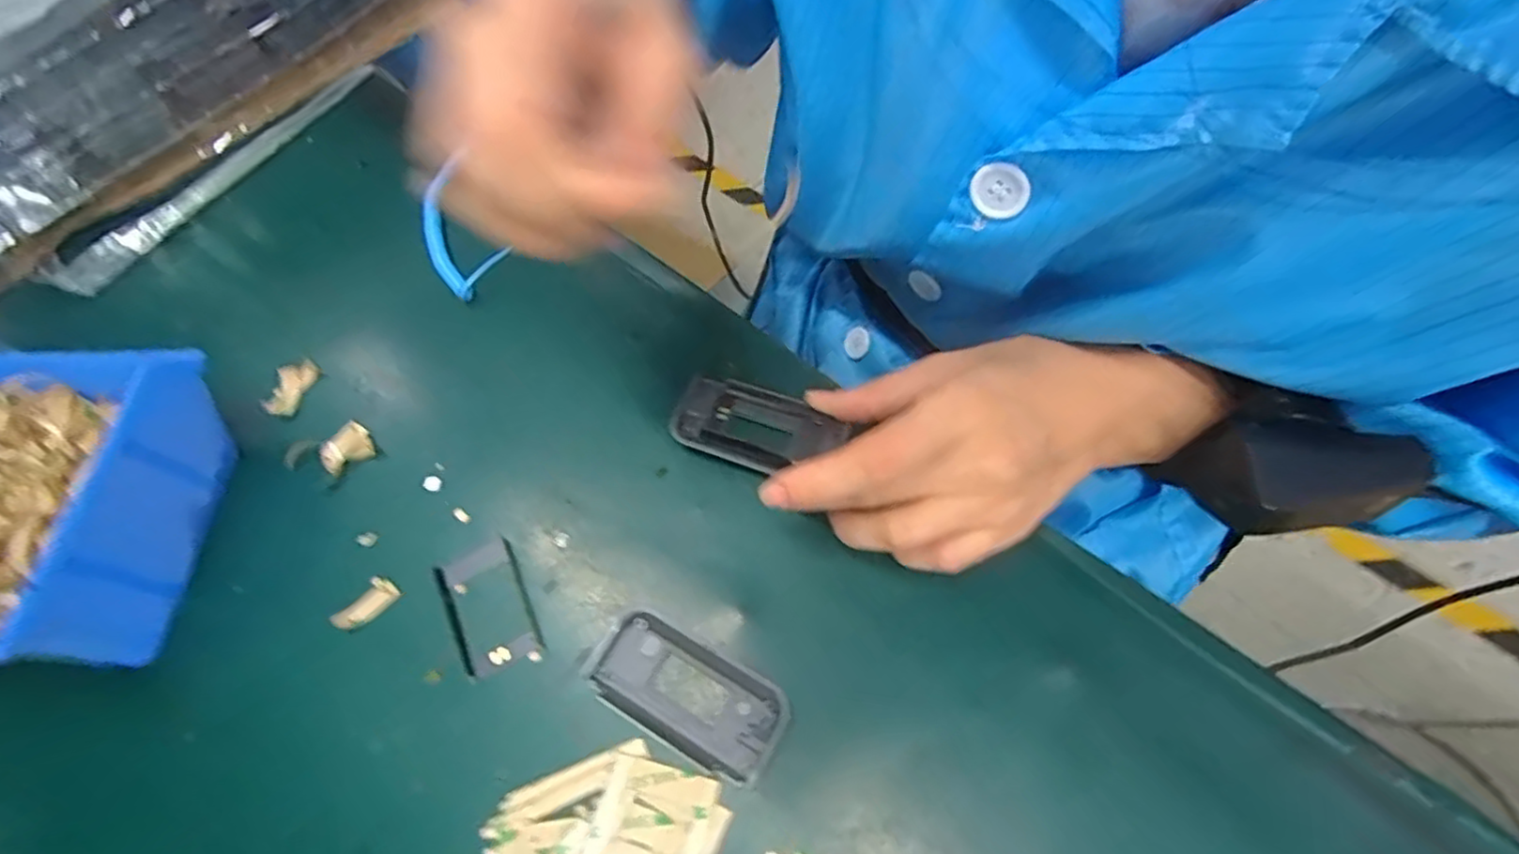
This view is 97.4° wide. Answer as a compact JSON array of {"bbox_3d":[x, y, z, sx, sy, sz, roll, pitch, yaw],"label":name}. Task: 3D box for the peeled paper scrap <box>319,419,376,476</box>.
[{"bbox_3d":[-0.195,0.010,0.315,0.022,0.007,0.019,-37,67,-11],"label":"peeled paper scrap"}]

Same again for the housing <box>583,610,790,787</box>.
[{"bbox_3d":[-0.028,0.102,0.257,0.076,0.012,0.037,25,71,16],"label":"housing"}]

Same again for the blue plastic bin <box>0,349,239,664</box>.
[{"bbox_3d":[-0.305,0.031,0.277,0.129,0.059,0.130,1,62,3],"label":"blue plastic bin"}]

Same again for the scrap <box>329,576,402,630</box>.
[{"bbox_3d":[-0.167,0.075,0.282,0.014,0.004,0.026,39,75,20],"label":"scrap"}]

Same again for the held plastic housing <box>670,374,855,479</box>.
[{"bbox_3d":[-0.002,0.000,0.303,0.075,0.006,0.038,16,62,11],"label":"held plastic housing"}]

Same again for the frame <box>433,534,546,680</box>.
[{"bbox_3d":[-0.114,0.074,0.278,0.032,0.004,0.053,-28,66,-7],"label":"frame"}]

